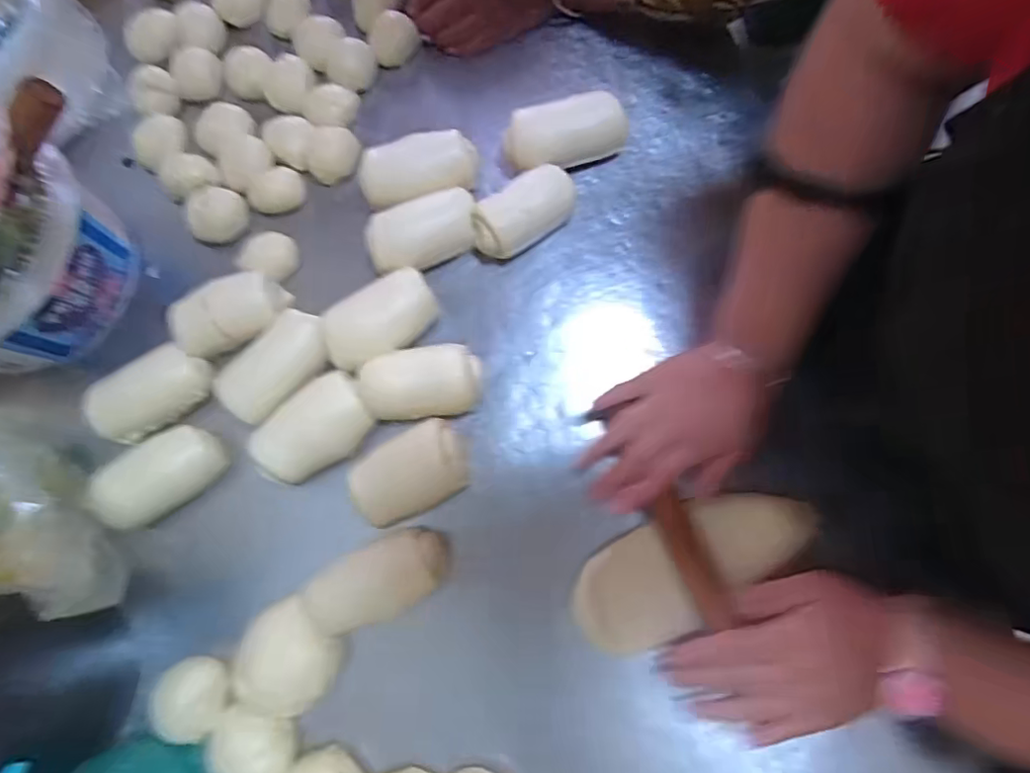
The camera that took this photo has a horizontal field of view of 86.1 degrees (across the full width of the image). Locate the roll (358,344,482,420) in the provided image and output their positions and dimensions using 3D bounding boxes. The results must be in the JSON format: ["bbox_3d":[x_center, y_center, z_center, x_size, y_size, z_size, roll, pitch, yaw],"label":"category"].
[{"bbox_3d":[-0.074,-0.003,0.442,0.091,0.035,0.053,-8,77,1],"label":"roll"}]

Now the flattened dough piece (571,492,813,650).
[{"bbox_3d":[0.131,0.132,0.411,0.182,0.022,0.075,-28,78,2],"label":"flattened dough piece"}]

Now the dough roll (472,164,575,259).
[{"bbox_3d":[0.009,-0.150,0.474,0.096,0.041,0.055,-31,77,-4],"label":"dough roll"}]

